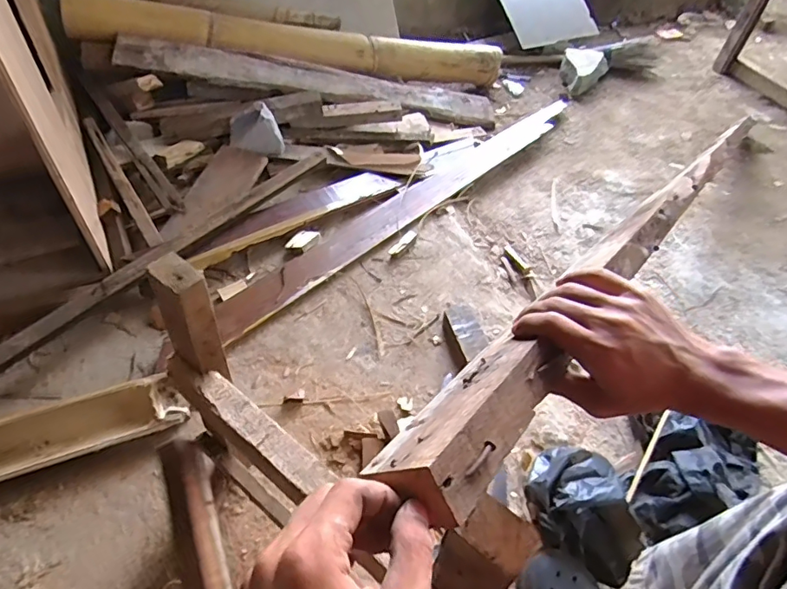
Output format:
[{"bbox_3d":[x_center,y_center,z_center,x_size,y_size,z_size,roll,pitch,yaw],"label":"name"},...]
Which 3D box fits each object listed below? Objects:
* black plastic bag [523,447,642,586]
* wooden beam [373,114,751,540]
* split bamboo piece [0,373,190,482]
[{"bbox_3d":[0.289,0.305,0.760,0.135,0.116,0.186,-31,57,-27],"label":"black plastic bag"},{"bbox_3d":[0.403,-0.129,0.758,0.065,0.042,1.370,33,39,23],"label":"wooden beam"},{"bbox_3d":[-0.591,0.236,0.788,0.503,0.046,0.102,-16,51,-17],"label":"split bamboo piece"}]

